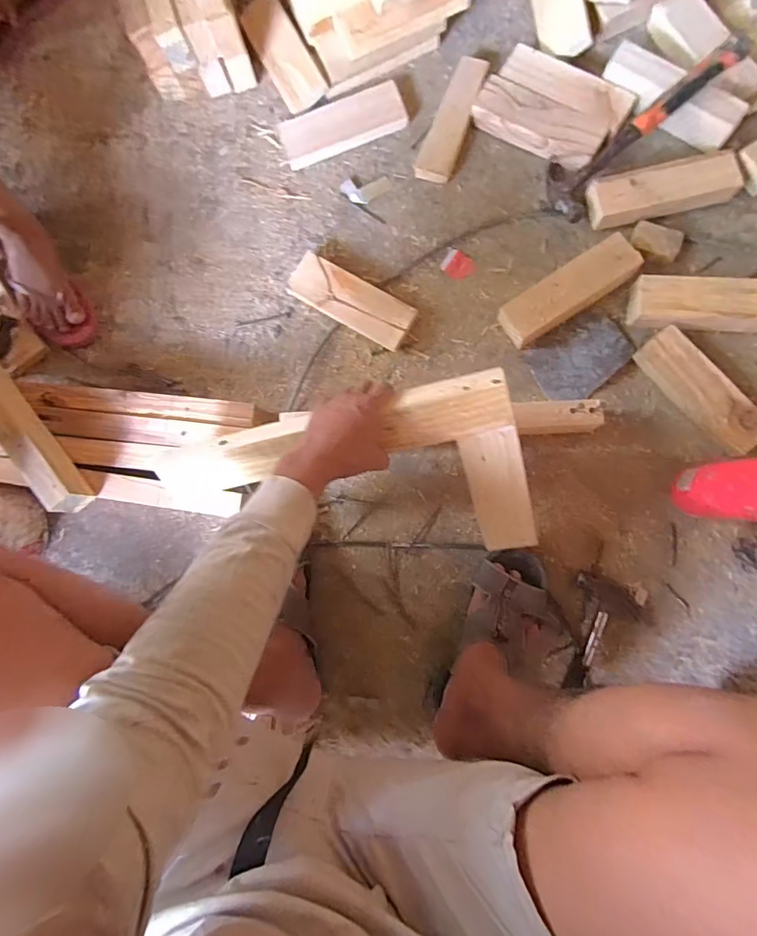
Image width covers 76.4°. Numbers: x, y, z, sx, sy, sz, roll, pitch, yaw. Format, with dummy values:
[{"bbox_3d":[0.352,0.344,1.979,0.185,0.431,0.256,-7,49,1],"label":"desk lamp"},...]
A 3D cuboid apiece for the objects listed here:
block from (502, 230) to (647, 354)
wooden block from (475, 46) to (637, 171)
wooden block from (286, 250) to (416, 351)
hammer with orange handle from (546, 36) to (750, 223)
[{"bbox_3d":[0.267,-0.246,0.682,0.187,0.053,0.066,-33,83,2],"label":"block"},{"bbox_3d":[0.257,-0.534,0.718,0.201,0.036,0.125,32,89,7],"label":"wooden block"},{"bbox_3d":[-0.039,-0.248,0.722,0.188,0.036,0.070,31,89,7],"label":"wooden block"},{"bbox_3d":[0.358,-0.467,0.664,0.279,0.042,0.097,-36,82,21],"label":"hammer with orange handle"}]

